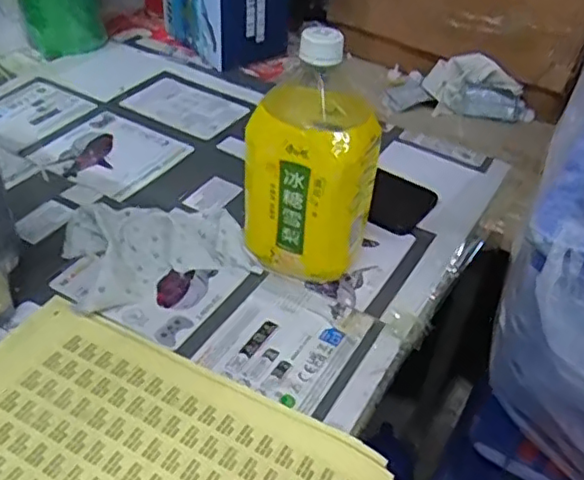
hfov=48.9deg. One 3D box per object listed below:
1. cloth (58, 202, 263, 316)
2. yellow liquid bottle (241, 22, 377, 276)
[{"bbox_3d":[-0.116,0.002,0.551,0.144,0.034,0.098,-13,43,-21],"label":"cloth"},{"bbox_3d":[0.017,-0.059,0.516,0.094,0.189,0.084,20,41,17],"label":"yellow liquid bottle"}]

